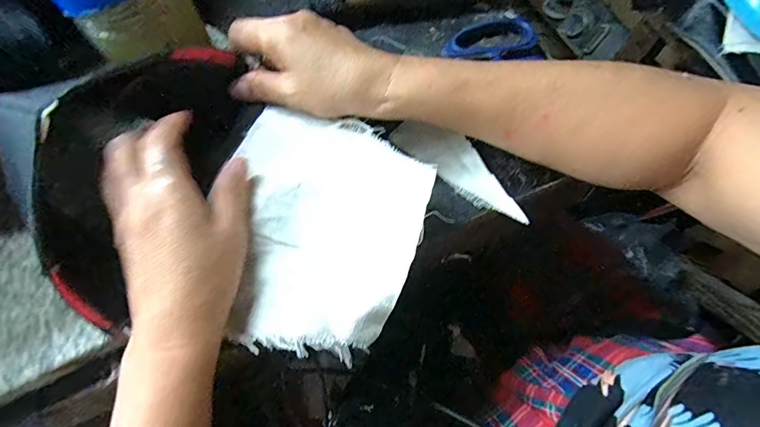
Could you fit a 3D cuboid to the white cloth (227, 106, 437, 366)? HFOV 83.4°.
[{"bbox_3d":[-0.043,0.009,0.279,0.132,0.013,0.153,15,70,7],"label":"white cloth"}]

